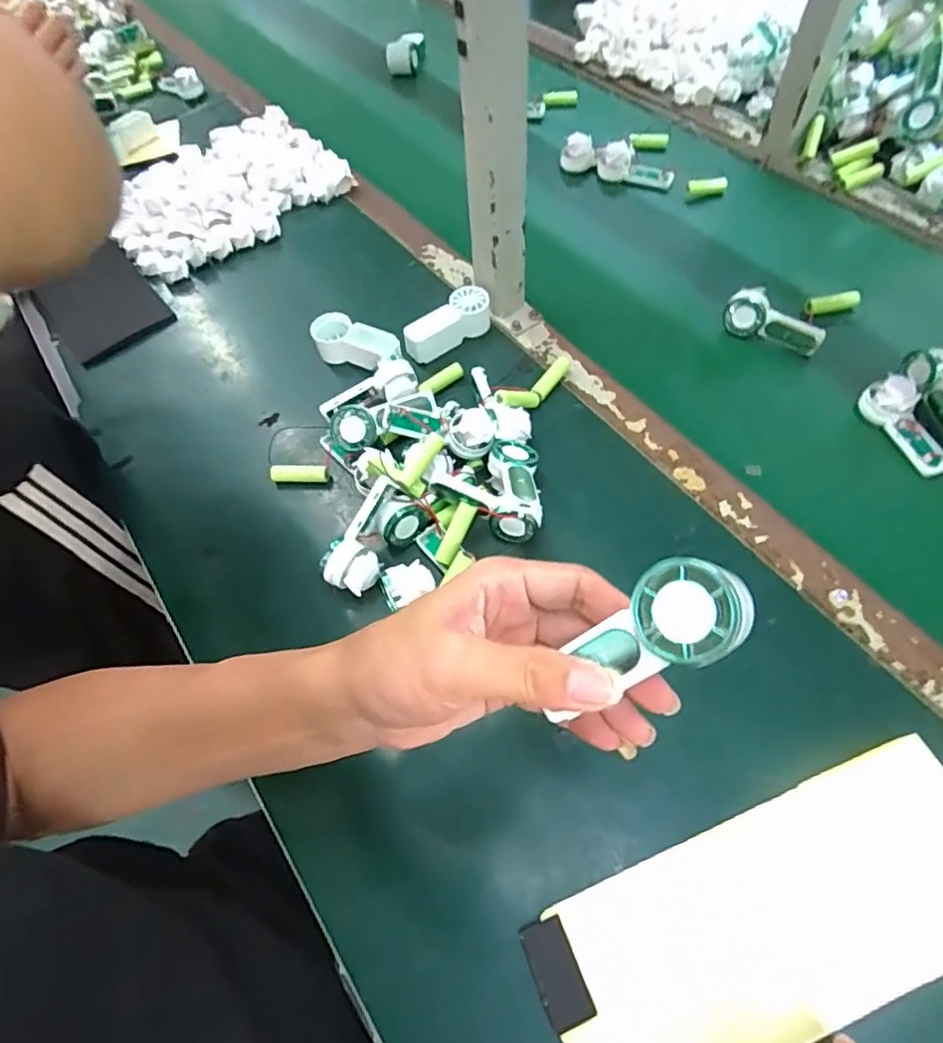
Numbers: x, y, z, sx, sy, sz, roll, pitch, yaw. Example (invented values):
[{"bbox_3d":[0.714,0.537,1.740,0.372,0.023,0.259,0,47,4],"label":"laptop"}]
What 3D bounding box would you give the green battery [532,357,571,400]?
[{"bbox_3d":[0.076,-0.136,0.562,0.013,0.013,0.060,30,66,18],"label":"green battery"}]

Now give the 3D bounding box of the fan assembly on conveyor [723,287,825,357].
[{"bbox_3d":[0.294,-0.193,0.576,0.090,0.023,0.044,29,103,22],"label":"fan assembly on conveyor"}]

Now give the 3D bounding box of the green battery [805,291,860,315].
[{"bbox_3d":[0.366,-0.221,0.598,0.051,0.015,0.018,-7,60,-1],"label":"green battery"}]

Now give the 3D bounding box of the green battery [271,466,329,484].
[{"bbox_3d":[-0.154,-0.042,0.528,0.053,0.012,0.014,3,60,5],"label":"green battery"}]

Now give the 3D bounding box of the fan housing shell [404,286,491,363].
[{"bbox_3d":[-0.023,-0.195,0.593,0.037,0.032,0.094,40,69,22],"label":"fan housing shell"}]

